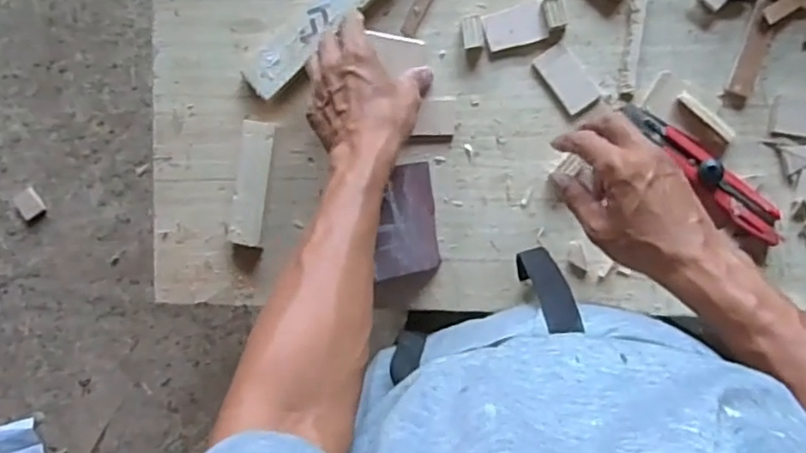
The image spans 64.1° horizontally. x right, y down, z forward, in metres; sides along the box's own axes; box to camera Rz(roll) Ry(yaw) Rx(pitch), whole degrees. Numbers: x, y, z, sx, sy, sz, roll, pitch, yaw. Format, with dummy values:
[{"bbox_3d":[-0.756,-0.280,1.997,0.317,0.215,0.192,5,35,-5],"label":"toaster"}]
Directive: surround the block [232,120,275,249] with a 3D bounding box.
[{"bbox_3d":[-0.141,-0.039,0.608,0.029,0.025,0.115,8,93,6],"label":"block"}]

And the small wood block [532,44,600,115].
[{"bbox_3d":[0.148,-0.133,0.583,0.033,0.005,0.061,-37,88,6],"label":"small wood block"}]

